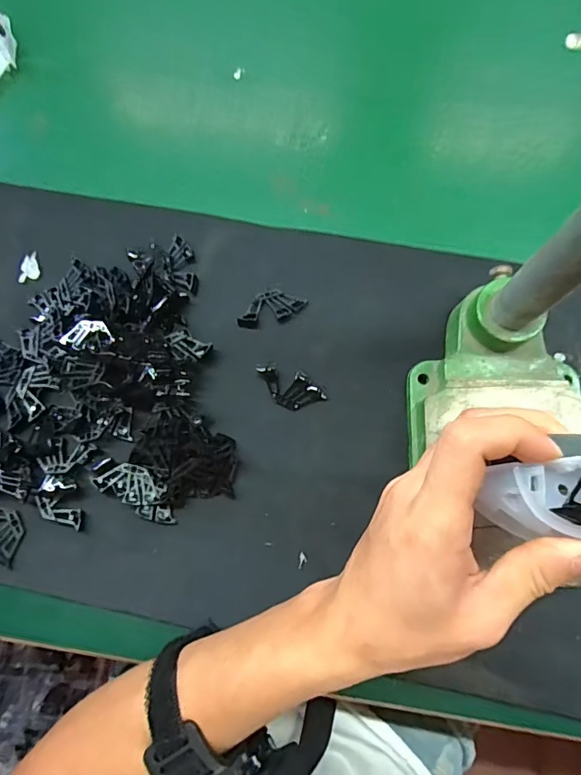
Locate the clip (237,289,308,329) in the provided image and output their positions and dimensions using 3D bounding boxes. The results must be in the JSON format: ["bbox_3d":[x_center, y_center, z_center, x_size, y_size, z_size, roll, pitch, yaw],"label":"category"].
[{"bbox_3d":[-0.015,-0.061,0.350,0.053,0.007,0.025,-18,78,-3],"label":"clip"}]

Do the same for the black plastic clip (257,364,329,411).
[{"bbox_3d":[0.000,0.001,0.337,0.052,0.004,0.028,15,78,5],"label":"black plastic clip"}]

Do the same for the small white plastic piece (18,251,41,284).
[{"bbox_3d":[-0.205,-0.094,0.369,0.014,0.006,0.026,4,78,2],"label":"small white plastic piece"}]

